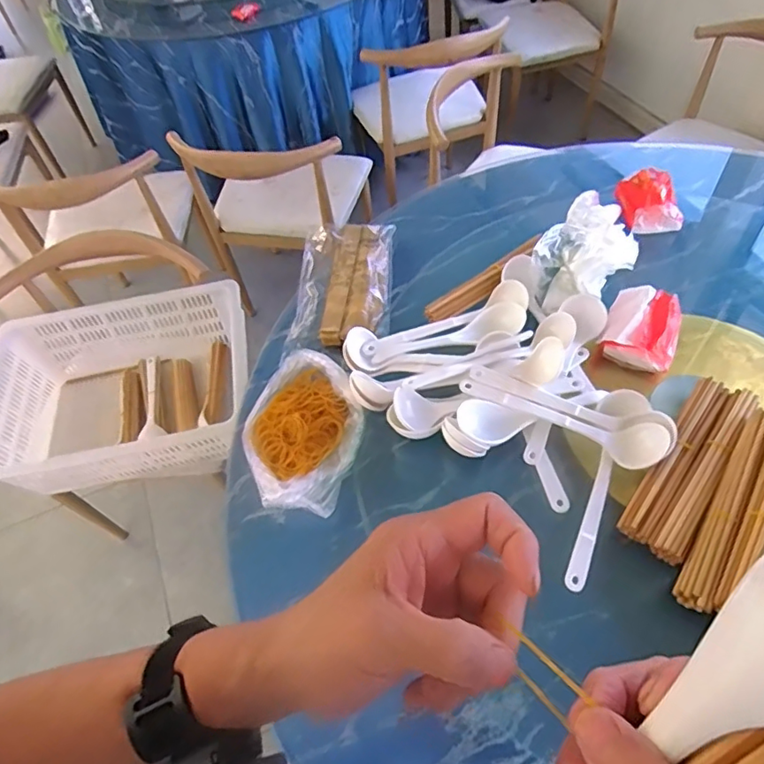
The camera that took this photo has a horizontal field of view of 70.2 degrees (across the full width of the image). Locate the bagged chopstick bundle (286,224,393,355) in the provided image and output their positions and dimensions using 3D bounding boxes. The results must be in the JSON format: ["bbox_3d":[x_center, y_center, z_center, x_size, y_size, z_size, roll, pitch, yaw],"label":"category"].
[{"bbox_3d":[-0.072,-0.191,1.020,0.172,0.026,0.288,1,55,6],"label":"bagged chopstick bundle"}]

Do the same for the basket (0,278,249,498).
[{"bbox_3d":[-0.557,0.012,1.194,0.542,0.226,0.382,-14,55,-4],"label":"basket"}]

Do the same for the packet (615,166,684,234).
[{"bbox_3d":[0.490,-0.336,0.998,0.101,0.054,0.123,-1,55,5],"label":"packet"}]

